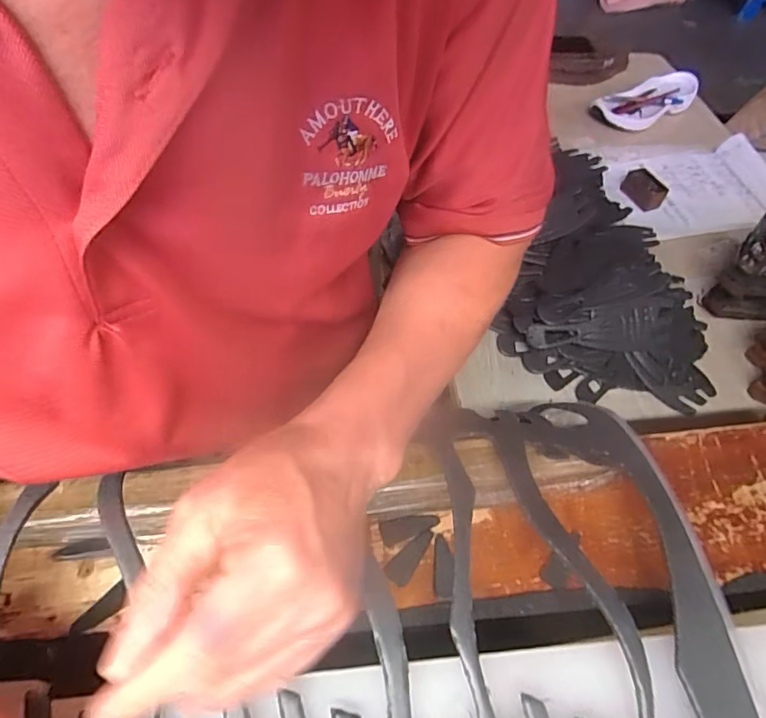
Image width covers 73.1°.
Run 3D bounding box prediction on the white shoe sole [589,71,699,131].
[{"bbox_3d":[0.532,-0.516,1.029,0.219,0.019,0.108,-27,61,-10],"label":"white shoe sole"}]

